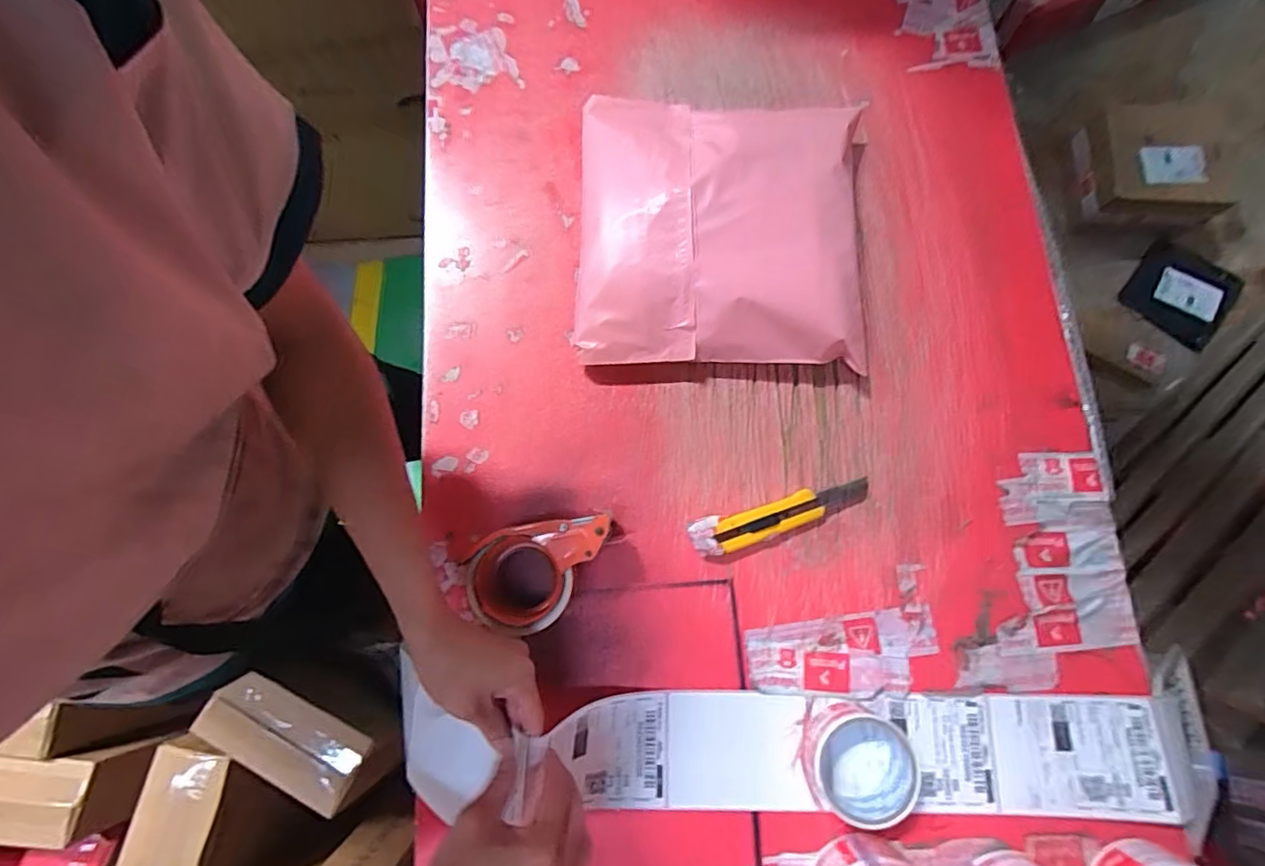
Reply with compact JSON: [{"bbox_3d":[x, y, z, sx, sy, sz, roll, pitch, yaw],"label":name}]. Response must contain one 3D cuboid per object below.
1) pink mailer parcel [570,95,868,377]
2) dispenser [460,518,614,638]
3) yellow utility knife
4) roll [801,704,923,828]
[{"bbox_3d":[0.093,-0.223,0.616,0.295,0.082,0.305,1,78,0],"label":"pink mailer parcel"},{"bbox_3d":[-0.085,0.134,0.533,0.135,0.062,0.092,-12,78,-3],"label":"dispenser"},{"bbox_3d":[0.151,0.083,0.568,0.188,0.020,0.036,-16,78,-4],"label":"yellow utility knife"},{"bbox_3d":[0.204,0.296,0.505,0.093,0.047,0.089,0,78,-1],"label":"roll"}]

